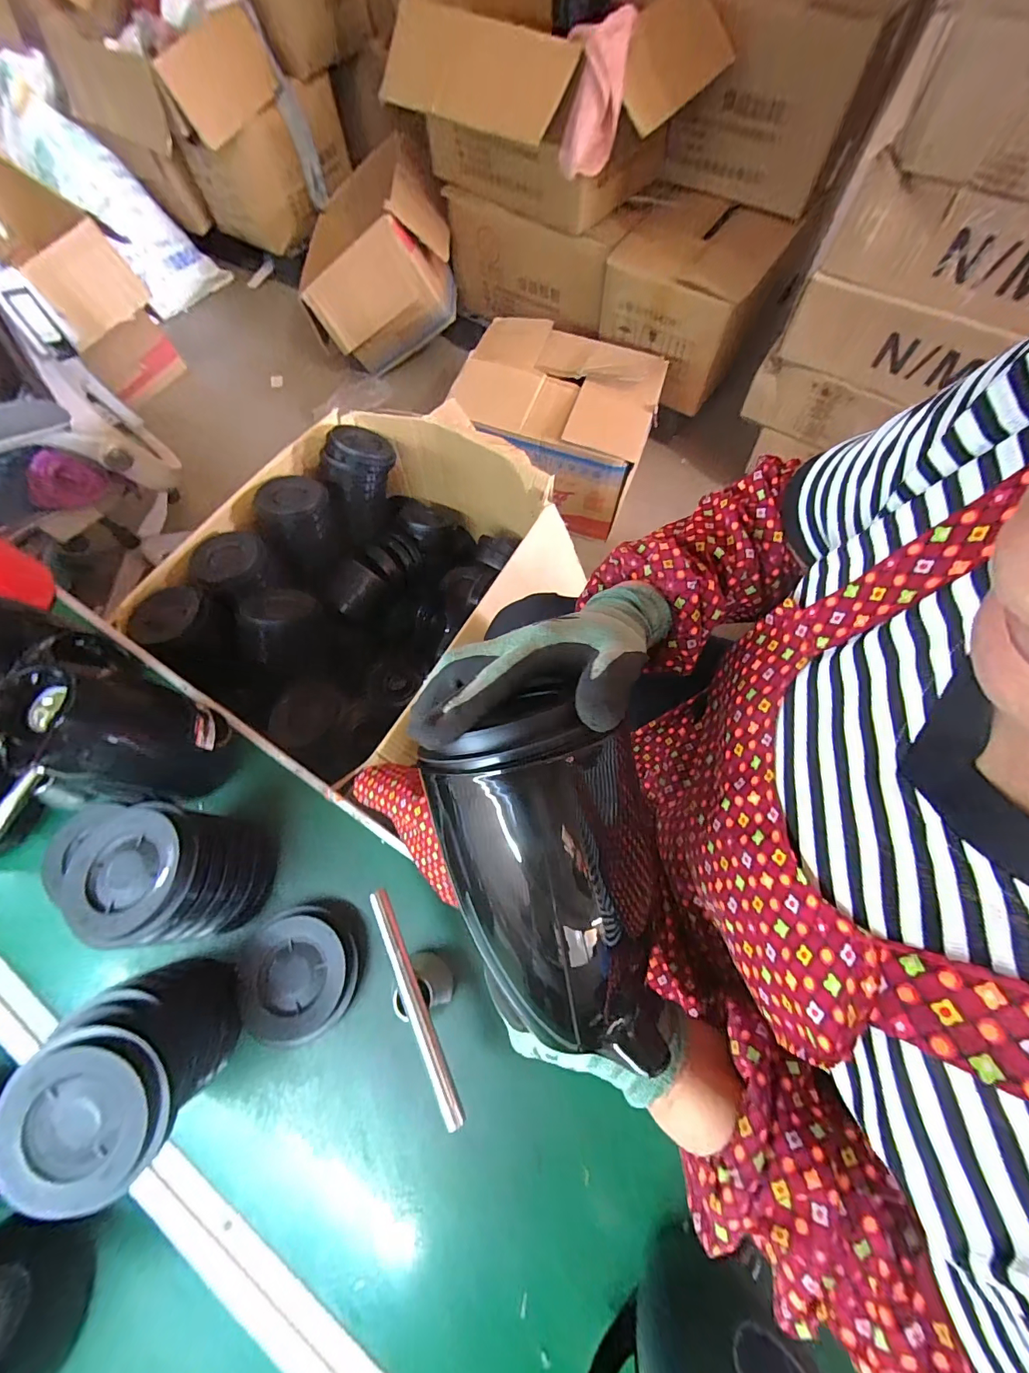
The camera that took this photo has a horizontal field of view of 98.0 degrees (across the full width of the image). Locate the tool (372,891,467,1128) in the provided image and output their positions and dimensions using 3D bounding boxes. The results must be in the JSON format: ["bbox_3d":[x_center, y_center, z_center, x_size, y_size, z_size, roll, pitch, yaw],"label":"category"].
[{"bbox_3d":[-0.092,0.296,0.436,0.043,0.065,0.195,-26,71,-8],"label":"tool"}]

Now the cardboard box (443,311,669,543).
[{"bbox_3d":[0.125,-0.846,1.477,0.585,0.342,0.482,15,70,7],"label":"cardboard box"}]

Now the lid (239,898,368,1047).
[{"bbox_3d":[-0.222,0.291,0.464,0.121,0.025,0.120,-2,69,0],"label":"lid"}]

